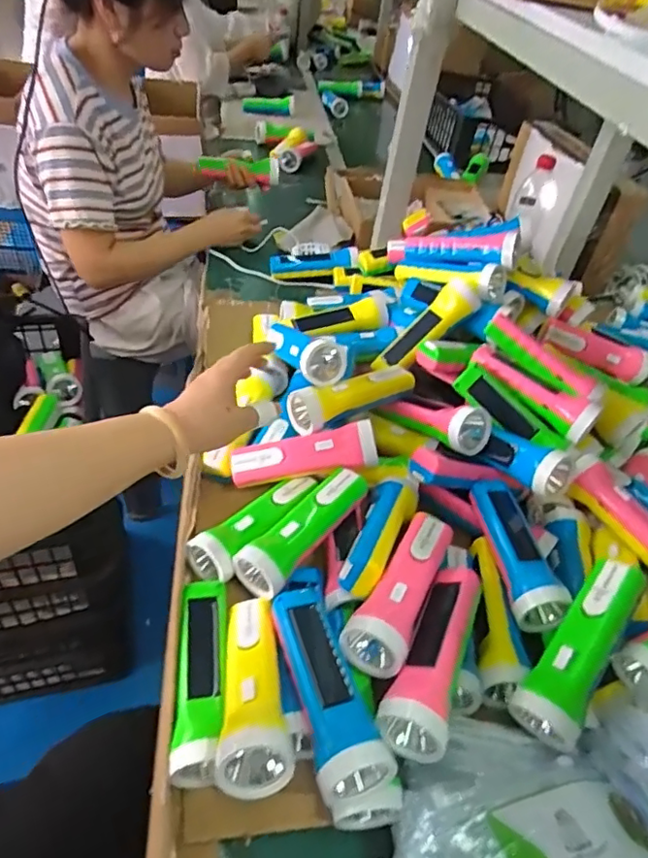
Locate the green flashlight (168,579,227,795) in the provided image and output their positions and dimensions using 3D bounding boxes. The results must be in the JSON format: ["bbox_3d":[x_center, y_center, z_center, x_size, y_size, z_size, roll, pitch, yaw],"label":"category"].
[{"bbox_3d":[-0.104,0.206,0.474,0.045,0.047,0.161,3,43,-10],"label":"green flashlight"}]

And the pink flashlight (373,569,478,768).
[{"bbox_3d":[0.094,0.183,0.461,0.051,0.043,0.165,22,44,11],"label":"pink flashlight"}]

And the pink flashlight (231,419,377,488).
[{"bbox_3d":[-0.022,0.032,0.626,0.164,0.042,0.048,-12,45,4],"label":"pink flashlight"}]

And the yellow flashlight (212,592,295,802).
[{"bbox_3d":[-0.060,0.201,0.450,0.051,0.052,0.163,-3,27,-8],"label":"yellow flashlight"}]

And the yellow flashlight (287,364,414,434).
[{"bbox_3d":[0.039,-0.038,0.675,0.171,0.051,0.054,-15,49,-26],"label":"yellow flashlight"}]

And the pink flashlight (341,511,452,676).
[{"bbox_3d":[0.077,0.138,0.503,0.055,0.039,0.174,27,45,16],"label":"pink flashlight"}]

